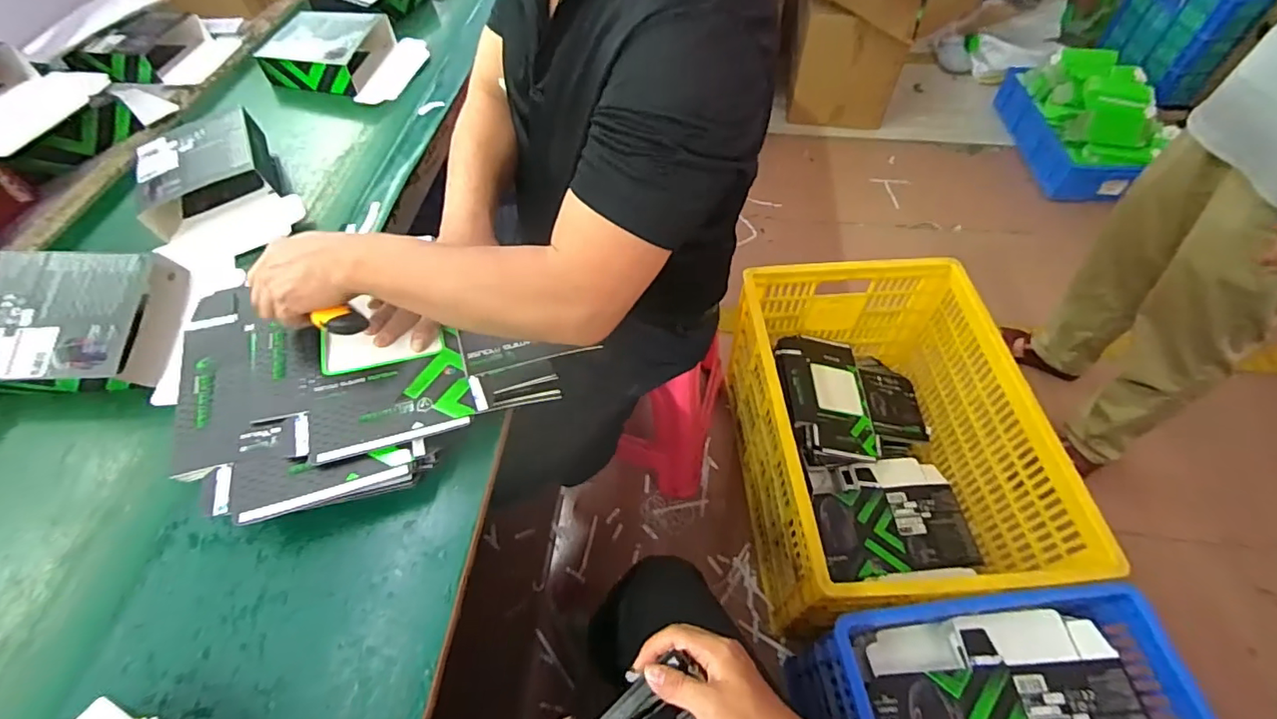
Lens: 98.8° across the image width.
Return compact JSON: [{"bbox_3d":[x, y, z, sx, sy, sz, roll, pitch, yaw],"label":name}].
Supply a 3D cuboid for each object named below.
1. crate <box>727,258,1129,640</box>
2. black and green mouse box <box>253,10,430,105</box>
[{"bbox_3d":[0.496,0.164,1.175,0.488,0.398,0.698,-4,56,-2],"label":"crate"},{"bbox_3d":[-0.561,-0.578,1.030,0.268,0.073,0.188,8,56,6],"label":"black and green mouse box"}]

